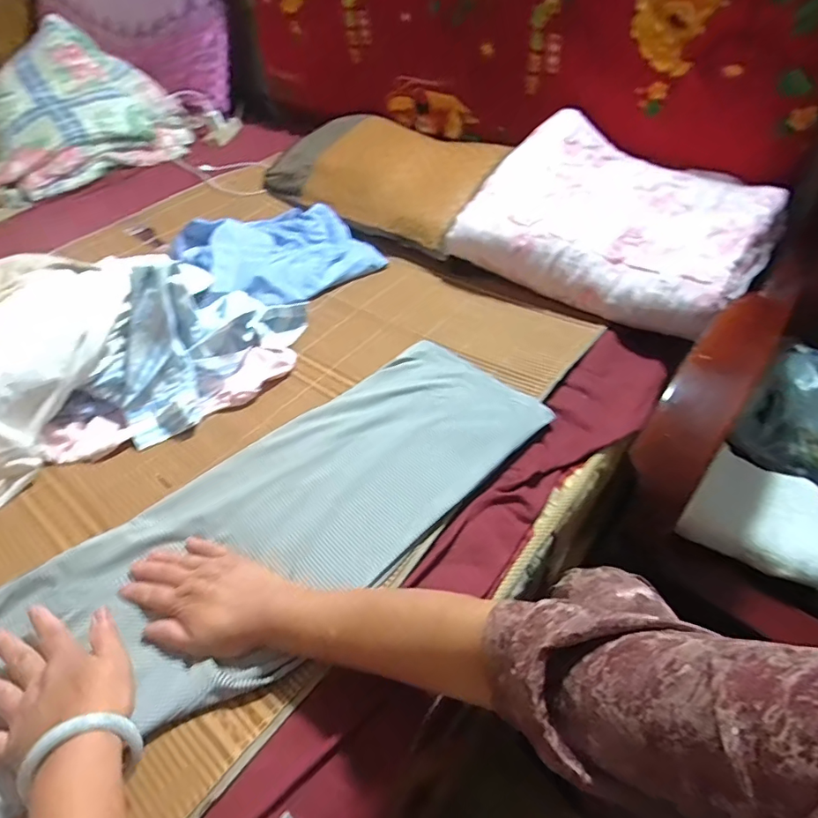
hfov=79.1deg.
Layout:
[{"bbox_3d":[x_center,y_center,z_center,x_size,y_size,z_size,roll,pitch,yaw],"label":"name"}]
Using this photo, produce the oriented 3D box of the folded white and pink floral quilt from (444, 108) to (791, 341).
[{"bbox_3d":[0.333,-0.311,0.817,0.435,0.146,0.309,30,56,27],"label":"folded white and pink floral quilt"}]

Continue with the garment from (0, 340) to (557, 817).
[{"bbox_3d":[-0.178,0.139,0.530,0.745,0.047,0.242,-32,51,-25],"label":"garment"}]

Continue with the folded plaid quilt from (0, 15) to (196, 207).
[{"bbox_3d":[-0.871,-0.797,1.286,0.480,0.232,0.432,-32,53,-23],"label":"folded plaid quilt"}]

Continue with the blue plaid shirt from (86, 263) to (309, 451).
[{"bbox_3d":[-0.302,-0.128,0.705,0.131,0.152,0.316,21,52,21],"label":"blue plaid shirt"}]

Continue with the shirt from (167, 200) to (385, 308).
[{"bbox_3d":[-0.240,-0.302,0.929,0.318,0.062,0.242,-28,53,-23],"label":"shirt"}]

